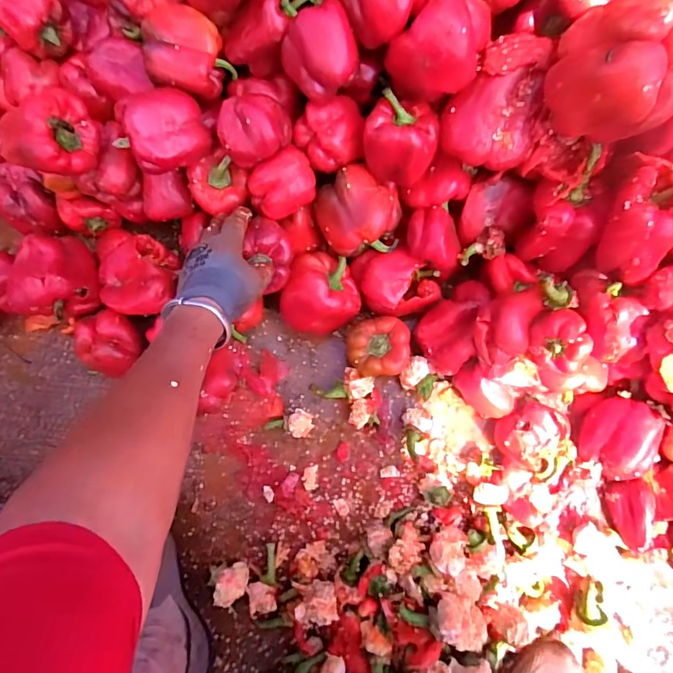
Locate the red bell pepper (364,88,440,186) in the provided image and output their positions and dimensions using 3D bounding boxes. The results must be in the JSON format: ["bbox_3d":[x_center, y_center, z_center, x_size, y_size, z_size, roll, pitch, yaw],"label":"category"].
[{"bbox_3d":[0.068,-0.208,0.487,0.077,0.068,0.073,6,81,2],"label":"red bell pepper"}]

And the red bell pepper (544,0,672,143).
[{"bbox_3d":[0.240,-0.222,0.381,0.107,0.089,0.076,31,83,5],"label":"red bell pepper"}]

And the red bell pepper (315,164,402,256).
[{"bbox_3d":[0.026,-0.146,0.532,0.095,0.069,0.082,-6,81,0],"label":"red bell pepper"}]

